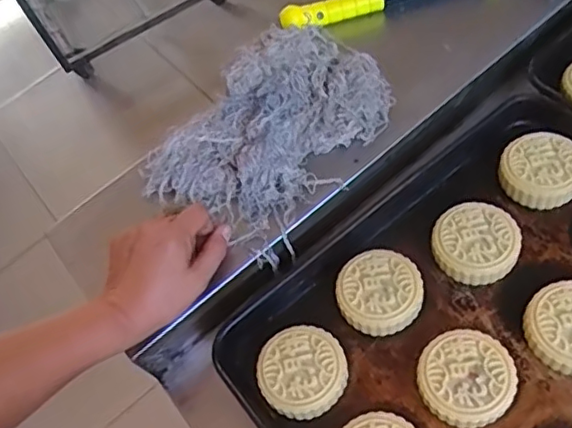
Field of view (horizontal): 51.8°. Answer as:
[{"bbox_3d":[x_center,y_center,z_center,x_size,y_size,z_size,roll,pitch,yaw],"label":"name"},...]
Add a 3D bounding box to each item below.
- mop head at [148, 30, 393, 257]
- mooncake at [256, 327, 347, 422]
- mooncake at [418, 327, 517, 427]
[{"bbox_3d":[-0.019,-0.070,0.566,0.151,0.053,0.247,38,89,16],"label":"mop head"},{"bbox_3d":[0.013,0.126,0.475,0.069,0.024,0.066,-25,53,-17],"label":"mooncake"},{"bbox_3d":[0.139,0.126,0.455,0.068,0.029,0.069,-1,50,2],"label":"mooncake"}]

